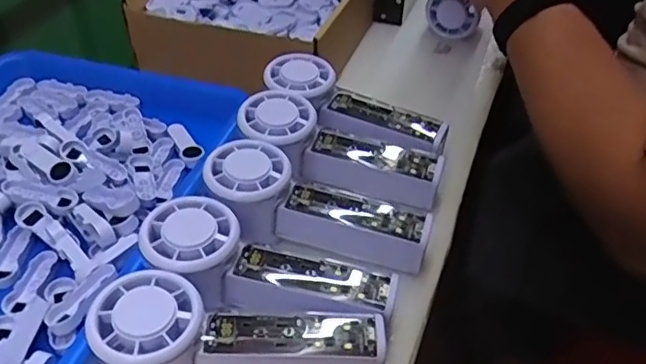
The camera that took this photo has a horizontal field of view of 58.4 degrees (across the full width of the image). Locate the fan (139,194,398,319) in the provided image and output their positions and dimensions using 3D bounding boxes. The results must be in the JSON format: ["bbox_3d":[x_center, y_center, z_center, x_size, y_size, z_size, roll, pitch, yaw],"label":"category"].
[{"bbox_3d":[-0.033,0.056,0.342,0.151,0.045,0.054,15,45,14],"label":"fan"}]

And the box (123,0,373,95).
[{"bbox_3d":[-0.065,-0.176,0.598,0.199,0.072,0.191,14,45,14],"label":"box"}]

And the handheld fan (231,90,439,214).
[{"bbox_3d":[0.010,-0.021,0.430,0.155,0.047,0.058,24,46,5],"label":"handheld fan"}]

